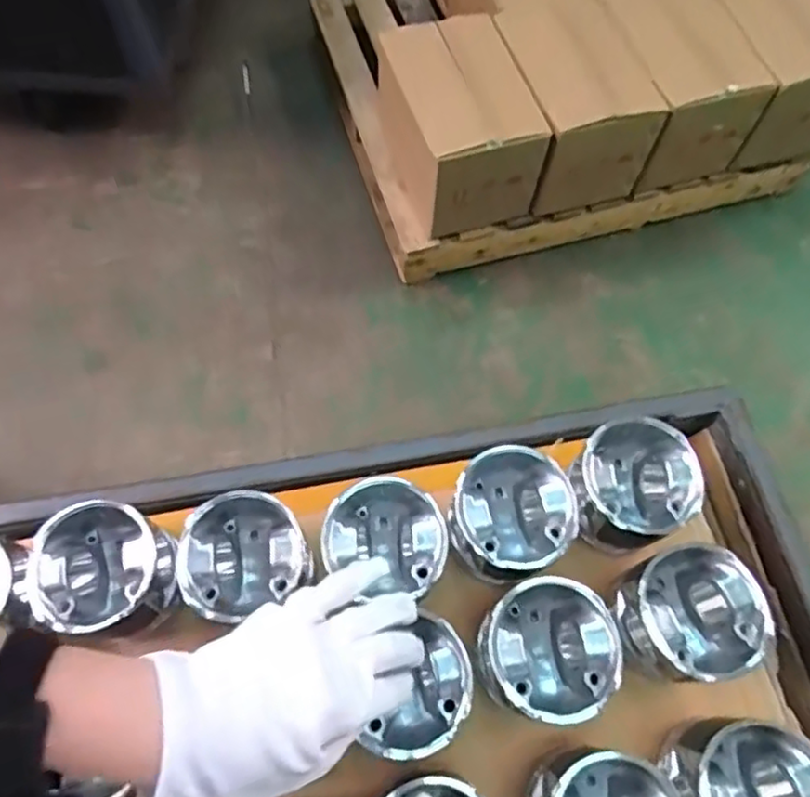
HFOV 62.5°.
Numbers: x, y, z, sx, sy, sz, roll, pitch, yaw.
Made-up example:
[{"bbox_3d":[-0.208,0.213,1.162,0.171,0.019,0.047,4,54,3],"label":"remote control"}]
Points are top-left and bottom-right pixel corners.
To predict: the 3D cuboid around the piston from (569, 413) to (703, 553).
[{"bbox_3d":[0.187,0.075,0.554,0.098,0.069,0.099,0,65,-1],"label":"piston"}]

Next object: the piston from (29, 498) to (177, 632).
[{"bbox_3d":[-0.228,0.133,0.514,0.093,0.066,0.093,0,65,-1],"label":"piston"}]

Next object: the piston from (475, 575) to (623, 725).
[{"bbox_3d":[0.106,0.190,0.501,0.092,0.079,0.099,0,65,-1],"label":"piston"}]

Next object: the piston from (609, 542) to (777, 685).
[{"bbox_3d":[0.217,0.170,0.518,0.097,0.075,0.099,-22,67,-11],"label":"piston"}]

